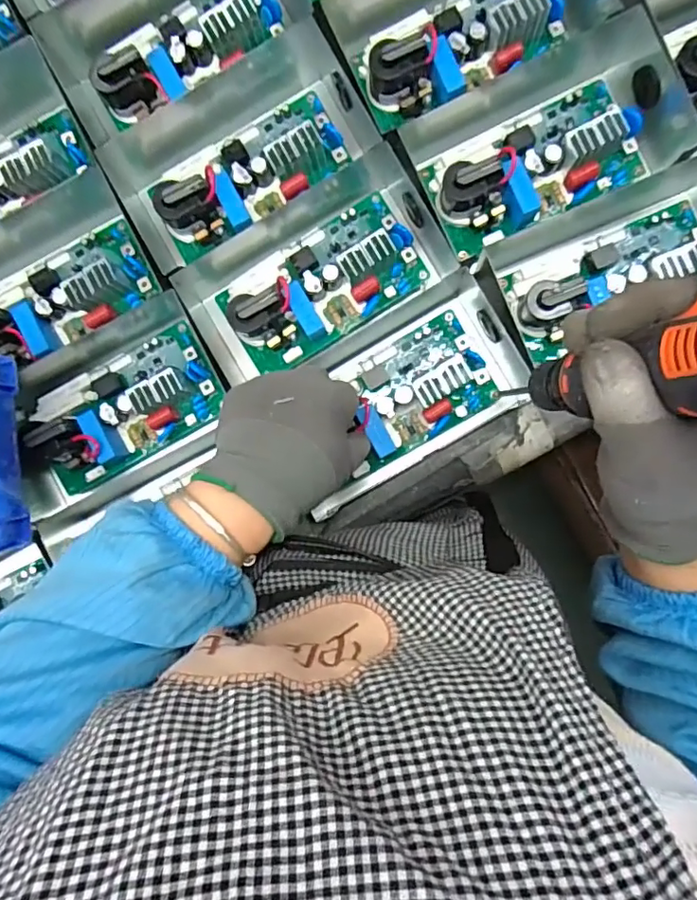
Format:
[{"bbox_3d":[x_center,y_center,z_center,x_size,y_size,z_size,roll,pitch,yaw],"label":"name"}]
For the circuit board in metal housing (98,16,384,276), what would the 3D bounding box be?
[{"bbox_3d":[-0.091,-0.239,0.448,0.200,0.060,0.122,-30,90,3],"label":"circuit board in metal housing"}]

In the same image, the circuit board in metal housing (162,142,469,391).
[{"bbox_3d":[-0.026,-0.133,0.446,0.202,0.066,0.105,-29,90,3],"label":"circuit board in metal housing"}]

